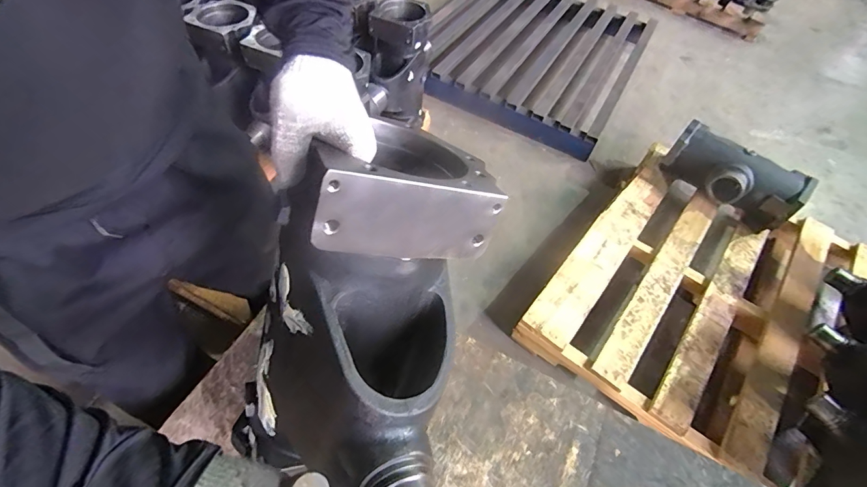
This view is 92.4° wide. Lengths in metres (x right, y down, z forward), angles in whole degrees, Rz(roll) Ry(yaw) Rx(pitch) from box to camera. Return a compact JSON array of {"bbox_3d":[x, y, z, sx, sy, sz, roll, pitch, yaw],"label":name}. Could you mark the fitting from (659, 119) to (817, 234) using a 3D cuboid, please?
[{"bbox_3d":[1.005,-0.222,1.403,0.205,0.204,0.411,-11,48,-37],"label":"fitting"}]

